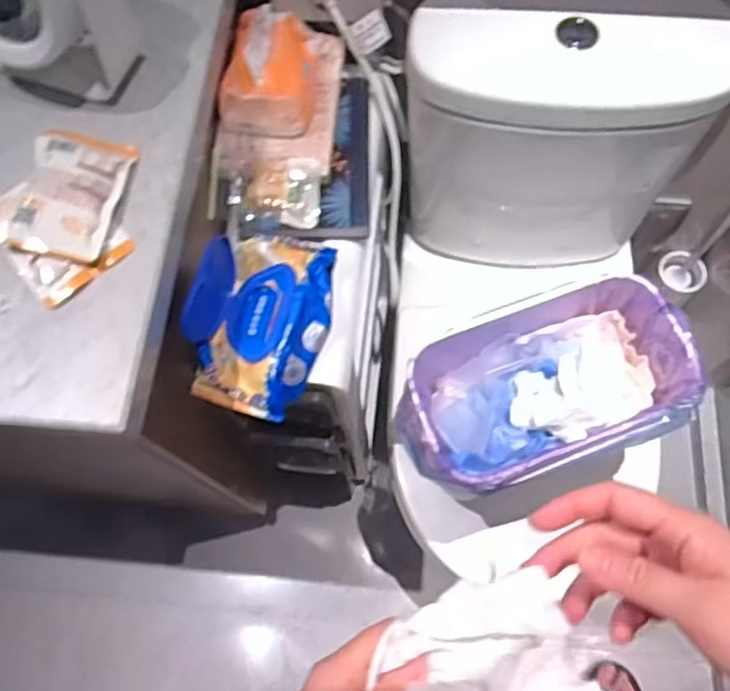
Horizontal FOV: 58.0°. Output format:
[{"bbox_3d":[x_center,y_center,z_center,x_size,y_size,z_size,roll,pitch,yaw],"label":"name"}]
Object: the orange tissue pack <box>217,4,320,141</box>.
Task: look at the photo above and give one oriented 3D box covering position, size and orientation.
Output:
[{"bbox_3d":[-0.106,-0.304,0.729,0.099,0.084,0.126,1,70,3],"label":"orange tissue pack"}]

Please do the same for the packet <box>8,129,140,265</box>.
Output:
[{"bbox_3d":[-0.255,-0.133,0.568,0.085,0.034,0.125,6,70,5],"label":"packet"}]

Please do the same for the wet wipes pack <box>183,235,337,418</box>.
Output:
[{"bbox_3d":[-0.109,-0.034,0.672,0.134,0.077,0.196,17,71,8],"label":"wet wipes pack"}]

